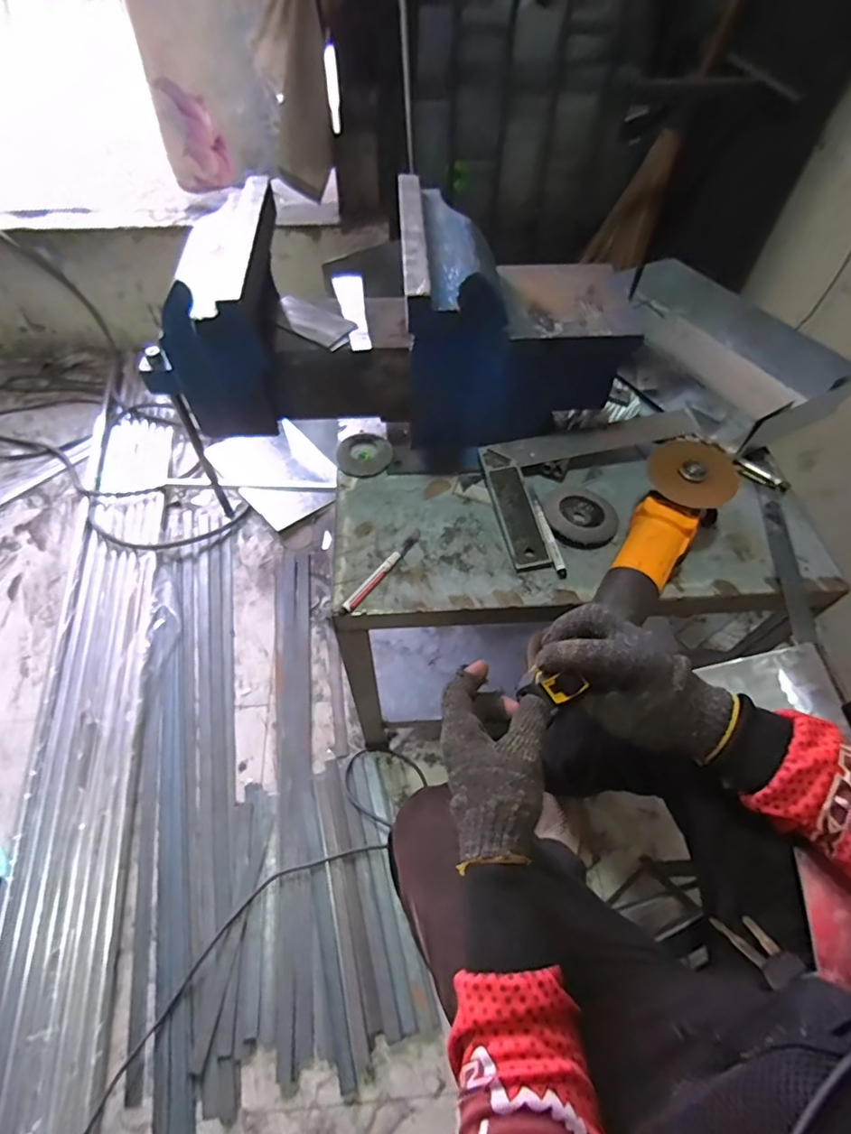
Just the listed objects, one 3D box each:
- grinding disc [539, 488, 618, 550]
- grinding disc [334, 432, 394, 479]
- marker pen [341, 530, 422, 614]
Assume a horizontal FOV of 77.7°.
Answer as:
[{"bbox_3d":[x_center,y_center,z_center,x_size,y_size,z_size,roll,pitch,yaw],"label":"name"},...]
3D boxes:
[{"bbox_3d":[0.196,-0.065,0.673,0.093,0.022,0.096,1,57,-2],"label":"grinding disc"},{"bbox_3d":[-0.085,-0.156,0.733,0.075,0.017,0.066,-34,65,-24],"label":"grinding disc"},{"bbox_3d":[-0.051,0.004,0.627,0.013,0.014,0.142,32,61,18],"label":"marker pen"}]

